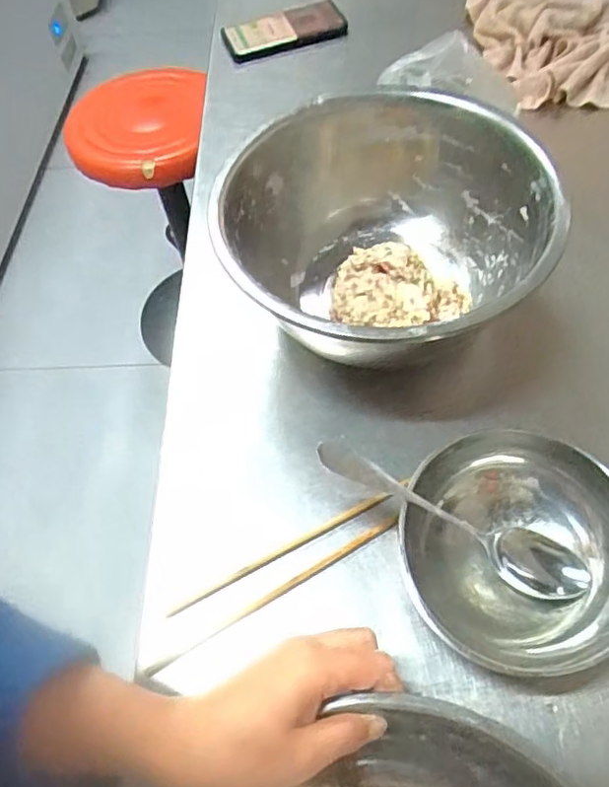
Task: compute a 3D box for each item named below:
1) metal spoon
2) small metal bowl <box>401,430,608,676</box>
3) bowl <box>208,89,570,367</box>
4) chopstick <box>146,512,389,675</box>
[{"bbox_3d":[0.097,0.084,0.404,0.195,0.030,0.038,26,62,-7],"label":"metal spoon"},{"bbox_3d":[0.144,0.105,0.413,0.148,0.064,0.140,-2,59,4],"label":"small metal bowl"},{"bbox_3d":[0.066,-0.130,0.531,0.262,0.119,0.278,-2,59,4],"label":"bowl"},{"bbox_3d":[-0.021,0.145,0.440,0.206,0.009,0.007,-28,61,-12],"label":"chopstick"}]

